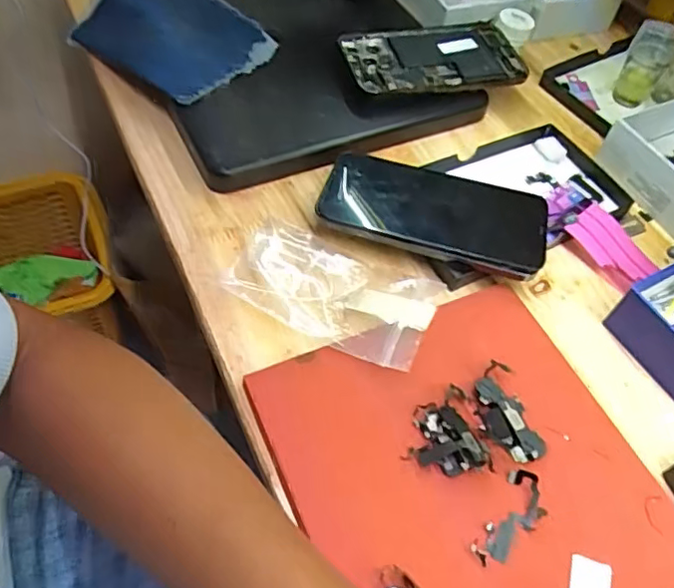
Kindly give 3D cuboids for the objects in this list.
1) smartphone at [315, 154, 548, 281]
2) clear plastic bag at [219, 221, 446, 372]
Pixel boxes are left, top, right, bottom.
[{"bbox_3d":[0.070,-0.062,0.434,0.163,0.016,0.081,15,56,8],"label":"smartphone"},{"bbox_3d":[-0.002,-0.005,0.387,0.131,0.020,0.075,21,56,10],"label":"clear plastic bag"}]

